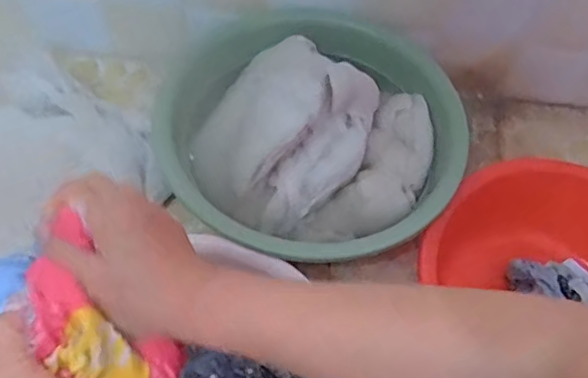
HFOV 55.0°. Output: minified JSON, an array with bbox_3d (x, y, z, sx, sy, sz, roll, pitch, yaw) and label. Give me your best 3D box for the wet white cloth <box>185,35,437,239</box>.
[{"bbox_3d":[0.036,-0.080,0.841,0.330,0.137,0.304,24,60,10],"label":"wet white cloth"}]

